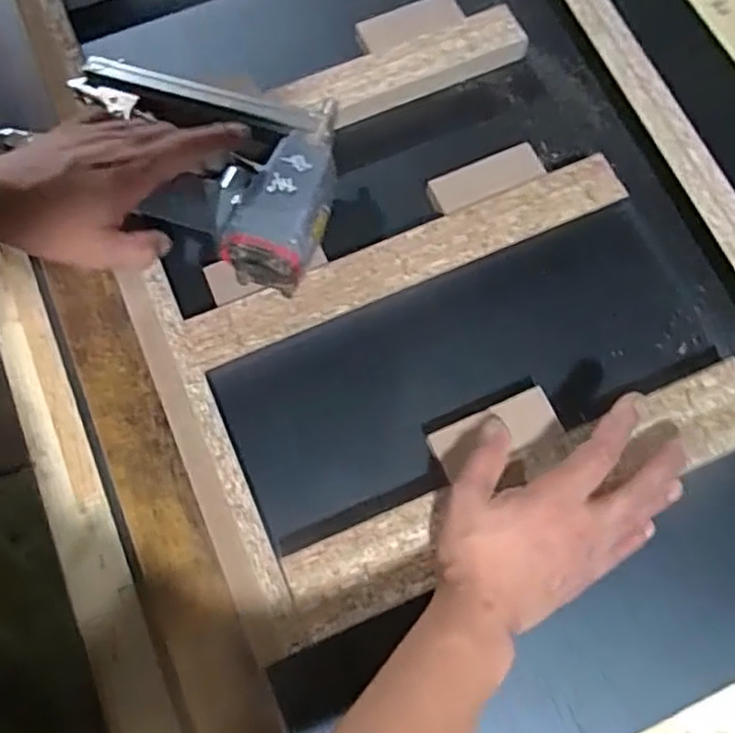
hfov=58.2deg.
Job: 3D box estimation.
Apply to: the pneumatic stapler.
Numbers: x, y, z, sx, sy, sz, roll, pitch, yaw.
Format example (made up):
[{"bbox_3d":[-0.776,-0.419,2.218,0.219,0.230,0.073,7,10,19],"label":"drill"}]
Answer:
[{"bbox_3d":[-0.116,-0.132,0.439,0.188,0.045,0.139,9,74,4],"label":"pneumatic stapler"}]

